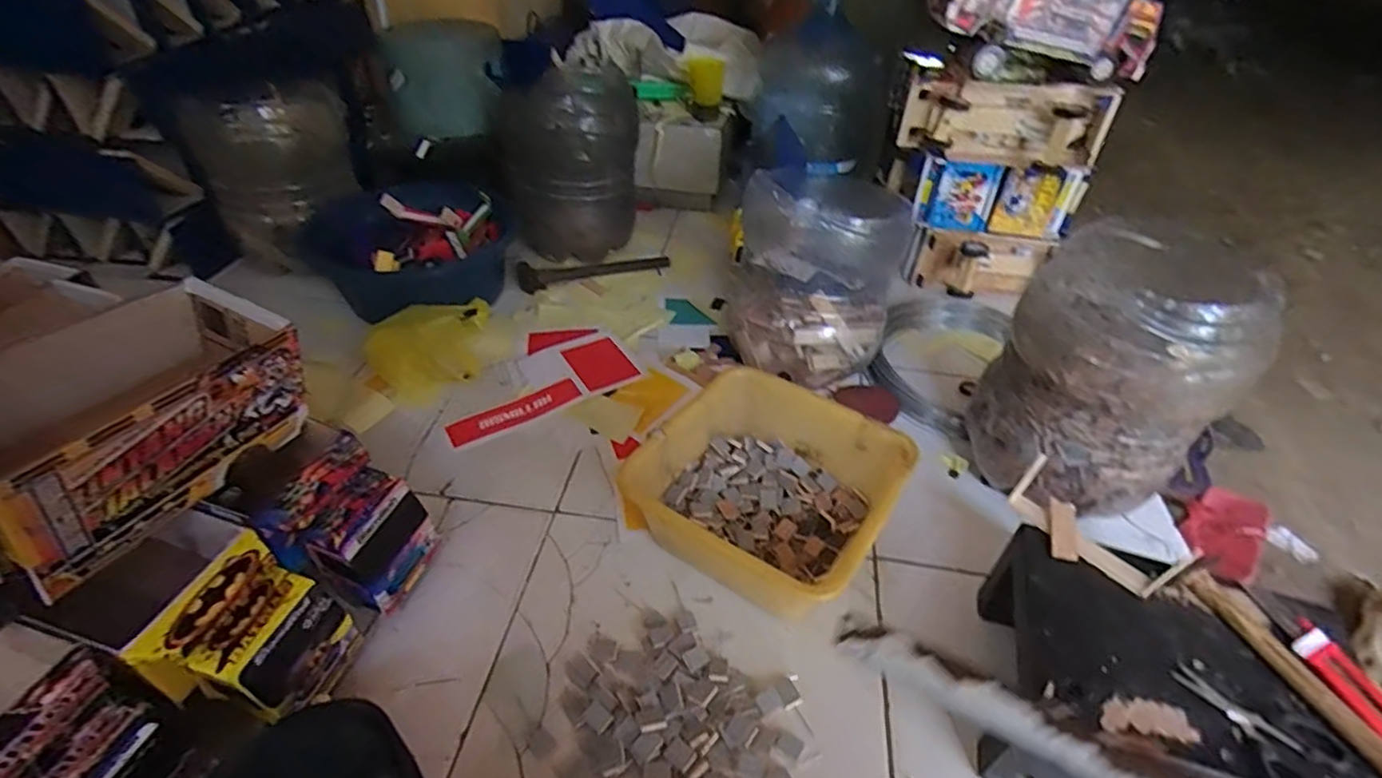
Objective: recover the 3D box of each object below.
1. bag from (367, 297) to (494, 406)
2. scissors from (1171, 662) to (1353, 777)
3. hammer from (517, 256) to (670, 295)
[{"bbox_3d":[-0.410,-0.064,1.027,0.186,0.124,0.072,-29,49,-31],"label":"bag"},{"bbox_3d":[0.445,0.265,0.505,0.068,0.010,0.110,-24,46,-28],"label":"scissors"},{"bbox_3d":[-0.188,-0.238,1.257,0.300,0.035,0.081,-14,43,-17],"label":"hammer"}]

